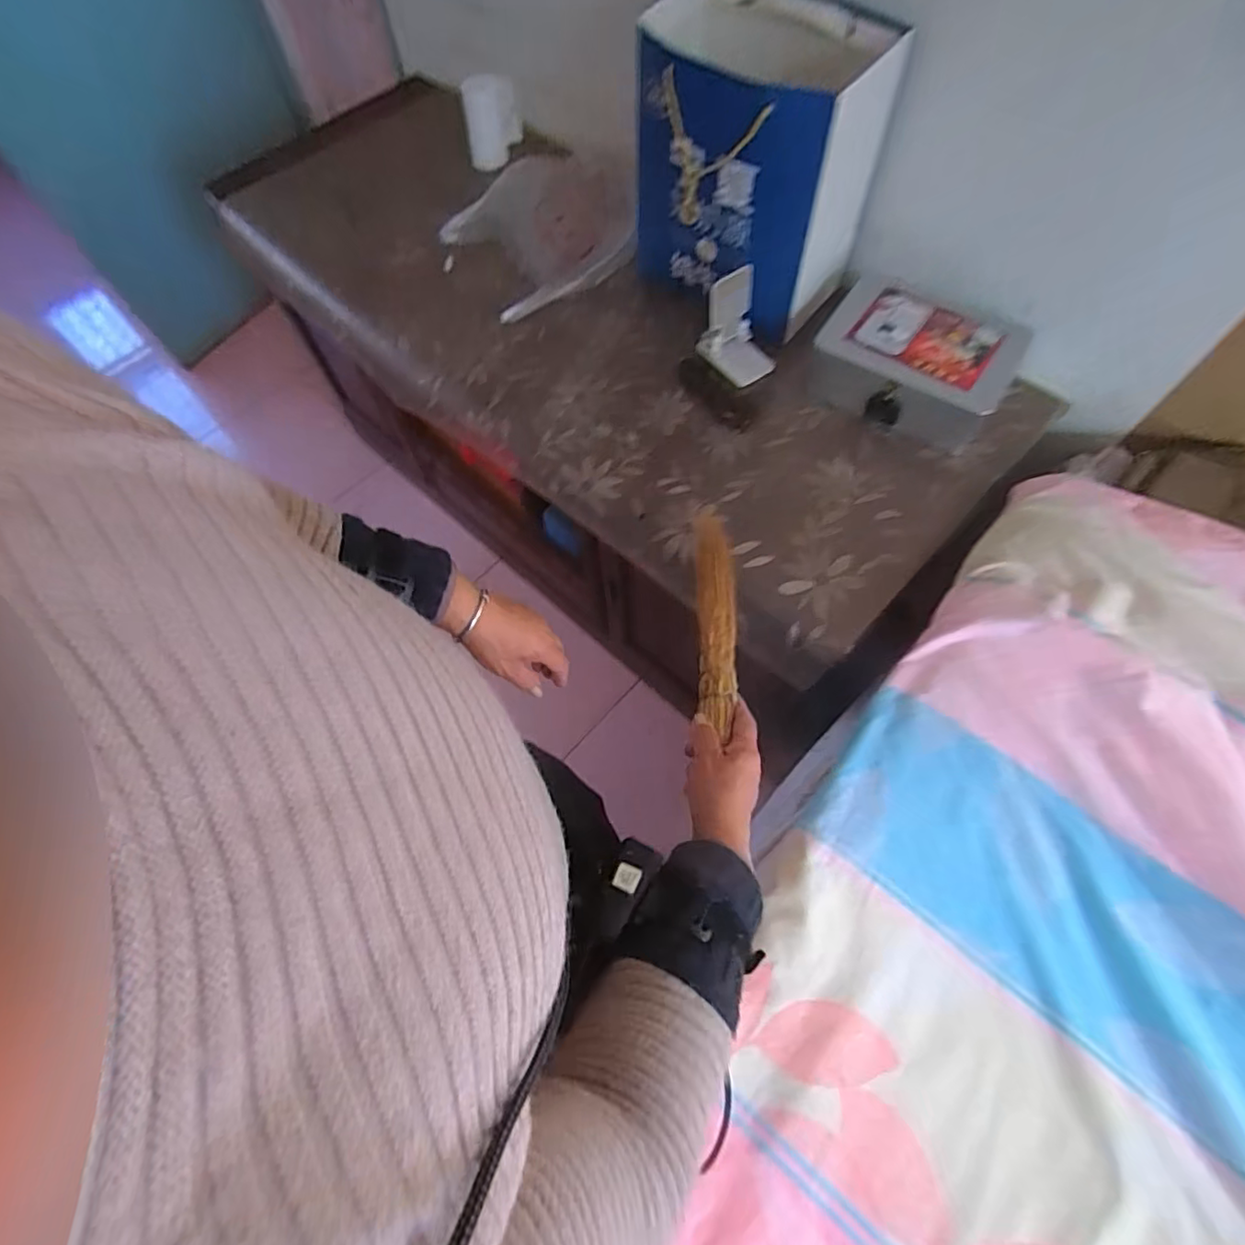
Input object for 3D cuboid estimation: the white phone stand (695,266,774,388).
[{"bbox_3d":[0.165,-0.417,0.858,0.080,0.116,0.099,-29,67,-11],"label":"white phone stand"}]

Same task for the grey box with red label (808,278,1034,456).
[{"bbox_3d":[0.391,-0.352,0.822,0.247,0.098,0.185,35,70,18],"label":"grey box with red label"}]

